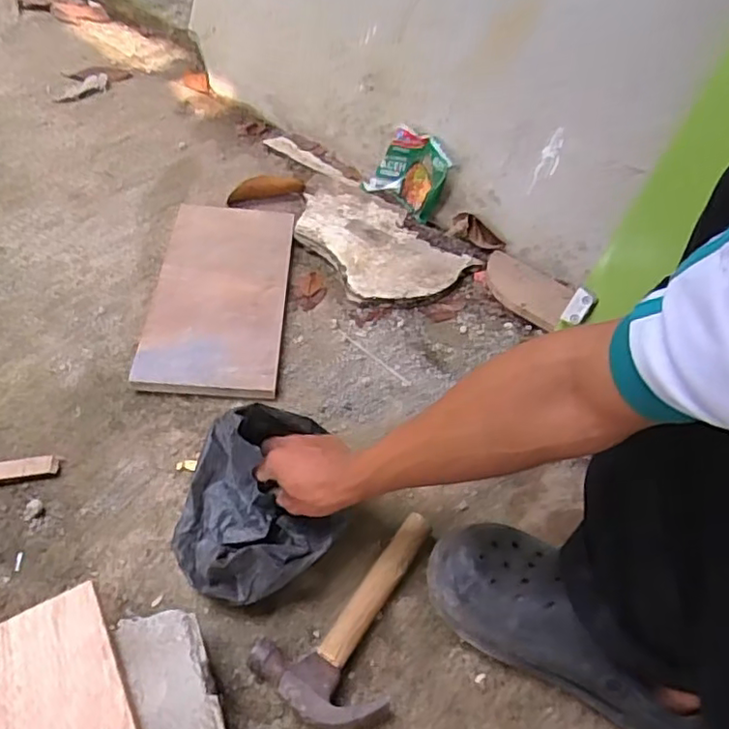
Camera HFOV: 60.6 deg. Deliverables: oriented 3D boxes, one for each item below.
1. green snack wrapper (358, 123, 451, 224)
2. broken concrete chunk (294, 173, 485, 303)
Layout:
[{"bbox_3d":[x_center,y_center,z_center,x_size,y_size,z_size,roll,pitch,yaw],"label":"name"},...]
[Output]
[{"bbox_3d":[0.072,-0.304,0.986,0.077,0.095,0.125,-35,63,-28],"label":"green snack wrapper"},{"bbox_3d":[0.002,-0.196,0.953,0.190,0.019,0.302,-33,62,-27],"label":"broken concrete chunk"}]

